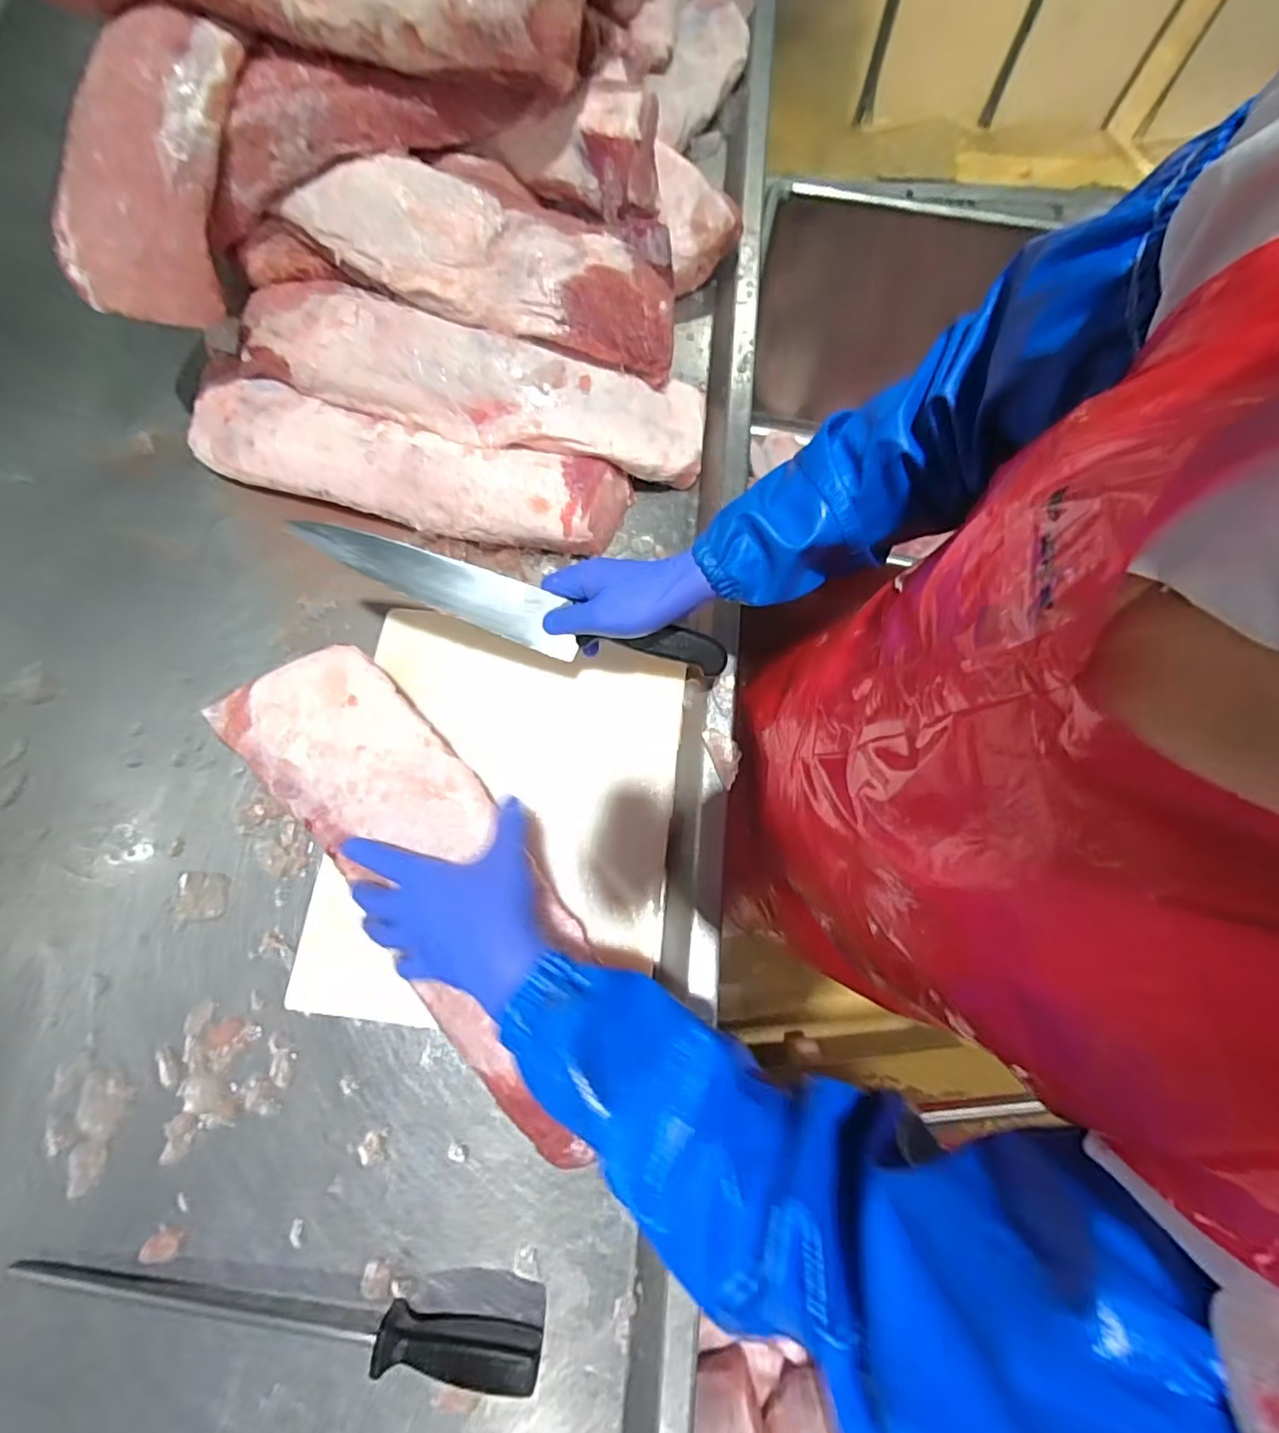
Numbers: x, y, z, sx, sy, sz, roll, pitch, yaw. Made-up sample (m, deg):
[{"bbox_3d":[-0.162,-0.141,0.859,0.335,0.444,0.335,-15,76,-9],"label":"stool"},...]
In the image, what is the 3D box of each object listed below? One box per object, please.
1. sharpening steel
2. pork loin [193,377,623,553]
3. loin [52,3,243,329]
[{"bbox_3d":[-0.271,0.445,0.451,0.395,0.028,0.032,9,74,1],"label":"sharpening steel"},{"bbox_3d":[-0.243,-0.255,0.630,0.457,0.078,0.104,14,74,2],"label":"pork loin"},{"bbox_3d":[-0.414,-0.462,0.516,0.108,0.059,0.228,27,105,6],"label":"loin"}]

